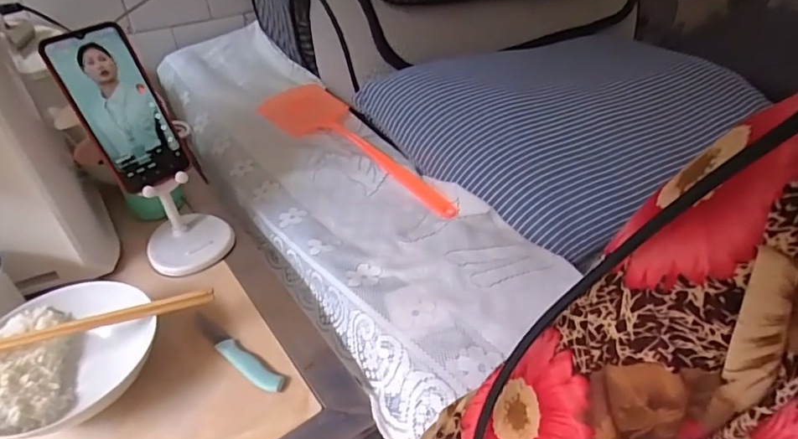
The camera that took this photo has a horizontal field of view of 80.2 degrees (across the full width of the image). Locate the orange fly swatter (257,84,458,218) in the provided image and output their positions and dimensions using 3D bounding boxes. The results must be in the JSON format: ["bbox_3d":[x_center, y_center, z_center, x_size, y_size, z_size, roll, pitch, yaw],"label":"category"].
[{"bbox_3d":[-0.069,-0.131,0.763,0.115,0.015,0.471,-28,46,-30],"label":"orange fly swatter"}]

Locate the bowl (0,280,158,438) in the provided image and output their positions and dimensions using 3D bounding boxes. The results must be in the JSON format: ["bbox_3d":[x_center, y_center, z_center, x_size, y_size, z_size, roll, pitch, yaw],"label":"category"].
[{"bbox_3d":[-0.300,0.127,0.431,0.147,0.060,0.125,-21,43,-23],"label":"bowl"}]

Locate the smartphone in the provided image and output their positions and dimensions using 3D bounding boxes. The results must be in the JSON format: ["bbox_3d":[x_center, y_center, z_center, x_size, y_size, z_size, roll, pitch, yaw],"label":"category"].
[{"bbox_3d":[-0.286,-0.112,0.491,0.076,0.162,0.010,-32,27,-25],"label":"smartphone"}]

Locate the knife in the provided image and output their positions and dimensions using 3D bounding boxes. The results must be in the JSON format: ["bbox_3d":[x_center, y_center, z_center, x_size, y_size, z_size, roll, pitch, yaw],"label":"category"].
[{"bbox_3d":[-0.161,0.130,0.464,0.132,0.008,0.020,26,46,30],"label":"knife"}]

